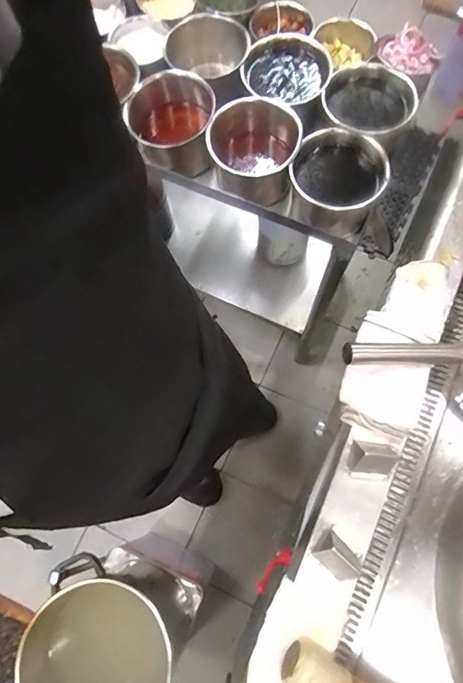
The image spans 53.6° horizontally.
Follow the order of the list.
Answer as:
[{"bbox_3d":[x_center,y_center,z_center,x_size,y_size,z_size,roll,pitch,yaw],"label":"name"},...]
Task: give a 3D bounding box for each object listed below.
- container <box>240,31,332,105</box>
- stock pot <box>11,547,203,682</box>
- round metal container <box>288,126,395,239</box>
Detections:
[{"bbox_3d":[0.095,-0.478,0.828,0.148,0.057,0.149,-1,72,2],"label":"container"},{"bbox_3d":[-0.227,0.577,0.889,0.268,0.267,0.251,22,74,9],"label":"stock pot"},{"bbox_3d":[0.173,-0.265,0.775,0.142,0.102,0.146,-1,72,2],"label":"round metal container"}]

